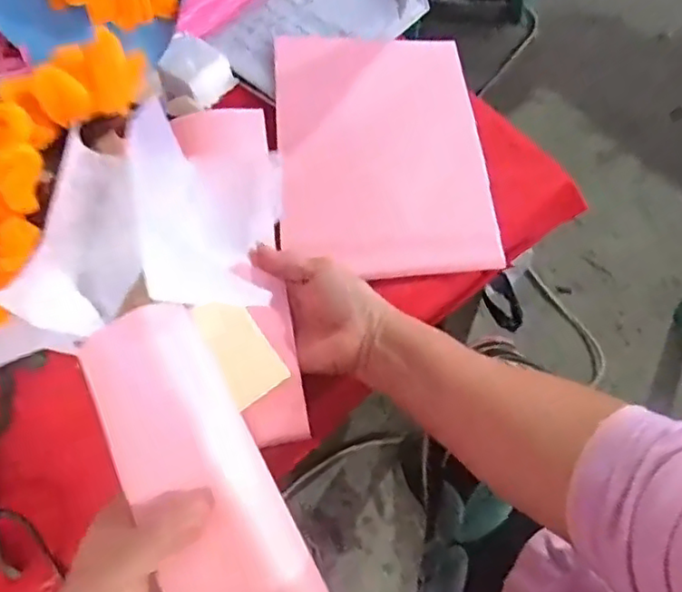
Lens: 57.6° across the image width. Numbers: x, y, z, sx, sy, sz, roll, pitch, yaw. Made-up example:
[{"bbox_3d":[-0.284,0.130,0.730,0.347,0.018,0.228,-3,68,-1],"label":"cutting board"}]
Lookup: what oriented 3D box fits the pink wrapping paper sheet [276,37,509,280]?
[{"bbox_3d":[0.035,-0.134,0.551,0.180,0.049,0.244,-4,65,2],"label":"pink wrapping paper sheet"}]

